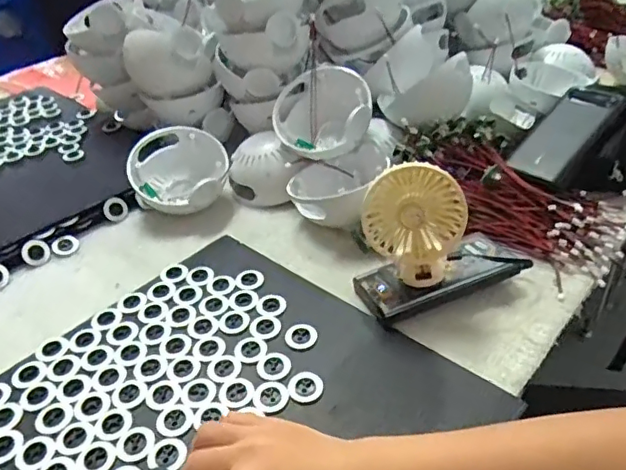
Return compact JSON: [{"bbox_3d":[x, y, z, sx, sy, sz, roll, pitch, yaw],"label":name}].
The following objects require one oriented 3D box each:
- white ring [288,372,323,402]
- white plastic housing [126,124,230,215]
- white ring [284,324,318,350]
[{"bbox_3d":[-0.006,0.125,0.459,0.028,0.005,0.028,-4,37,3],"label":"white ring"},{"bbox_3d":[-0.162,-0.074,0.682,0.118,0.078,0.107,-13,38,-14],"label":"white plastic housing"},{"bbox_3d":[-0.011,0.091,0.503,0.029,0.004,0.029,-4,37,3],"label":"white ring"}]

